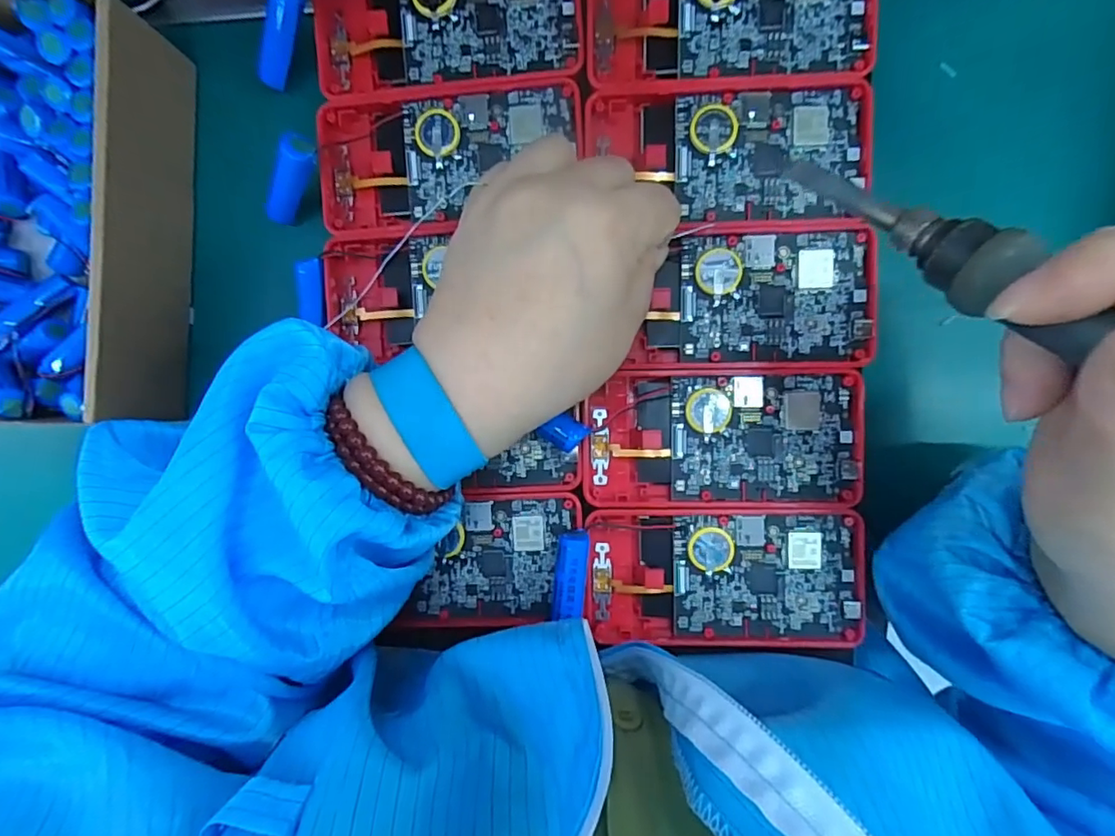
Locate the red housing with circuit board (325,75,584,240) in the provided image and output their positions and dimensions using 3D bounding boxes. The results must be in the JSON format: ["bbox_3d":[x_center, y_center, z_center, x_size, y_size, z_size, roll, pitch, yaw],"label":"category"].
[{"bbox_3d":[-0.050,-0.122,0.263,0.123,0.013,0.059,-4,92,6],"label":"red housing with circuit board"}]

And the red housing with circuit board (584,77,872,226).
[{"bbox_3d":[0.075,-0.118,0.251,0.120,0.012,0.060,1,92,3],"label":"red housing with circuit board"}]

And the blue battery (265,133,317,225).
[{"bbox_3d":[-0.126,-0.109,0.263,0.013,0.012,0.052,56,138,0],"label":"blue battery"}]

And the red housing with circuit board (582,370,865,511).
[{"bbox_3d":[0.074,0.010,0.256,0.121,0.012,0.061,0,92,6],"label":"red housing with circuit board"}]

